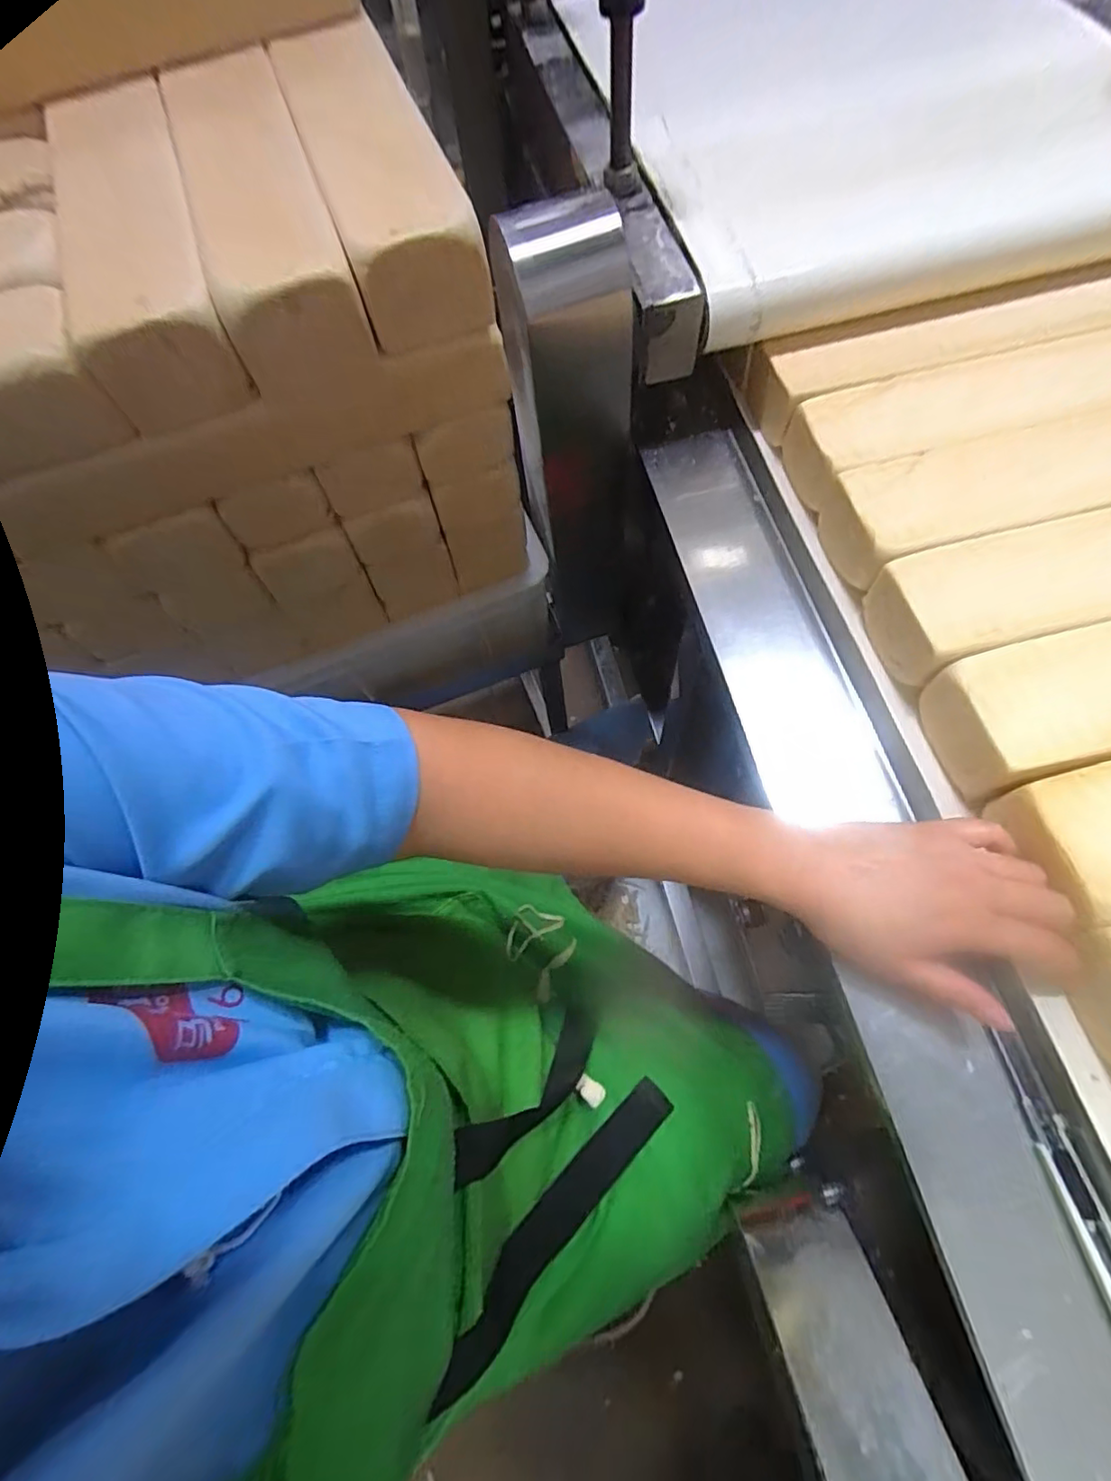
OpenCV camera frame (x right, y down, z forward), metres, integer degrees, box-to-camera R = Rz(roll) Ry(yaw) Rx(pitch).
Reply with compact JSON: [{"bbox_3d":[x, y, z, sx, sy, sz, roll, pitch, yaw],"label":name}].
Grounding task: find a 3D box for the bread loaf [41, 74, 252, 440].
[{"bbox_3d":[-0.261,-0.311,0.380,0.075,0.076,0.243,-21,68,-5],"label":"bread loaf"}]

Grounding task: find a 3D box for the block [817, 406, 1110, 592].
[{"bbox_3d":[0.374,-0.186,0.425,0.357,0.055,0.087,-14,68,-2],"label":"block"}]

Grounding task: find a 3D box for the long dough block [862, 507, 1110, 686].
[{"bbox_3d":[0.390,-0.117,0.389,0.351,0.057,0.085,-13,68,-1],"label":"long dough block"}]

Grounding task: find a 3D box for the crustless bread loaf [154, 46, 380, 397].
[{"bbox_3d":[-0.193,-0.343,0.389,0.078,0.068,0.276,-21,68,-5],"label":"crustless bread loaf"}]

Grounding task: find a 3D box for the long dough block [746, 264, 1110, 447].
[{"bbox_3d":[0.343,-0.316,0.483,0.364,0.056,0.076,-13,68,-2],"label":"long dough block"}]

